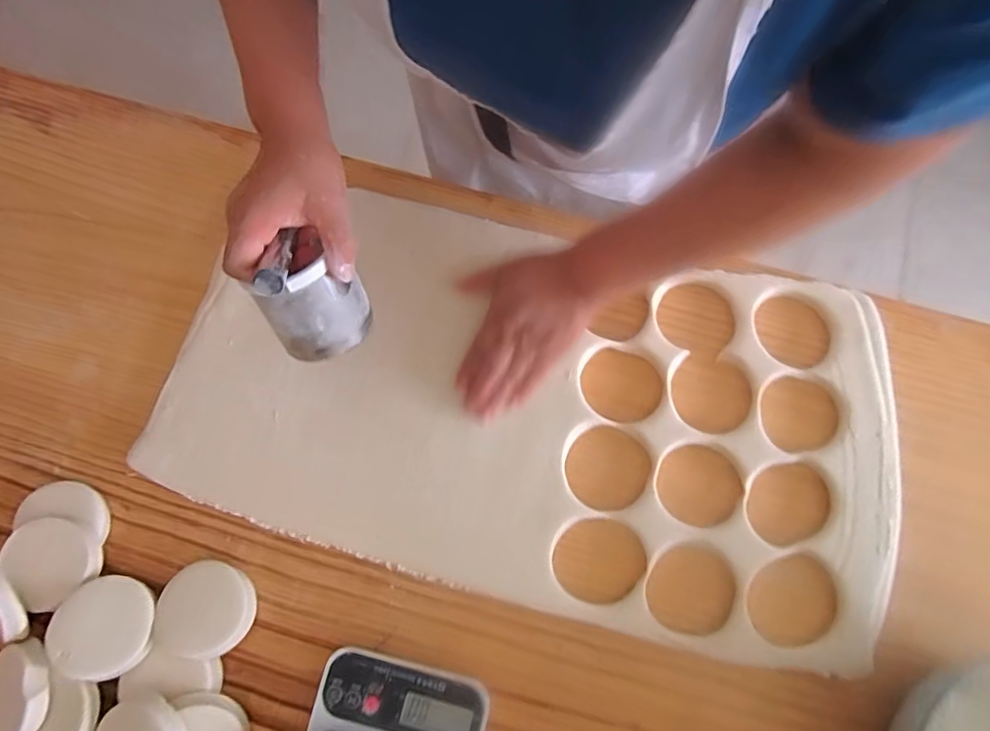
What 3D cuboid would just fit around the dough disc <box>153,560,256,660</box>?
[{"bbox_3d":[-0.244,0.205,0.466,0.076,0.011,0.071,5,53,-6],"label":"dough disc"}]

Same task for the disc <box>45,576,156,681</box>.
[{"bbox_3d":[-0.316,0.210,0.443,0.071,0.010,0.074,8,56,-11],"label":"disc"}]

